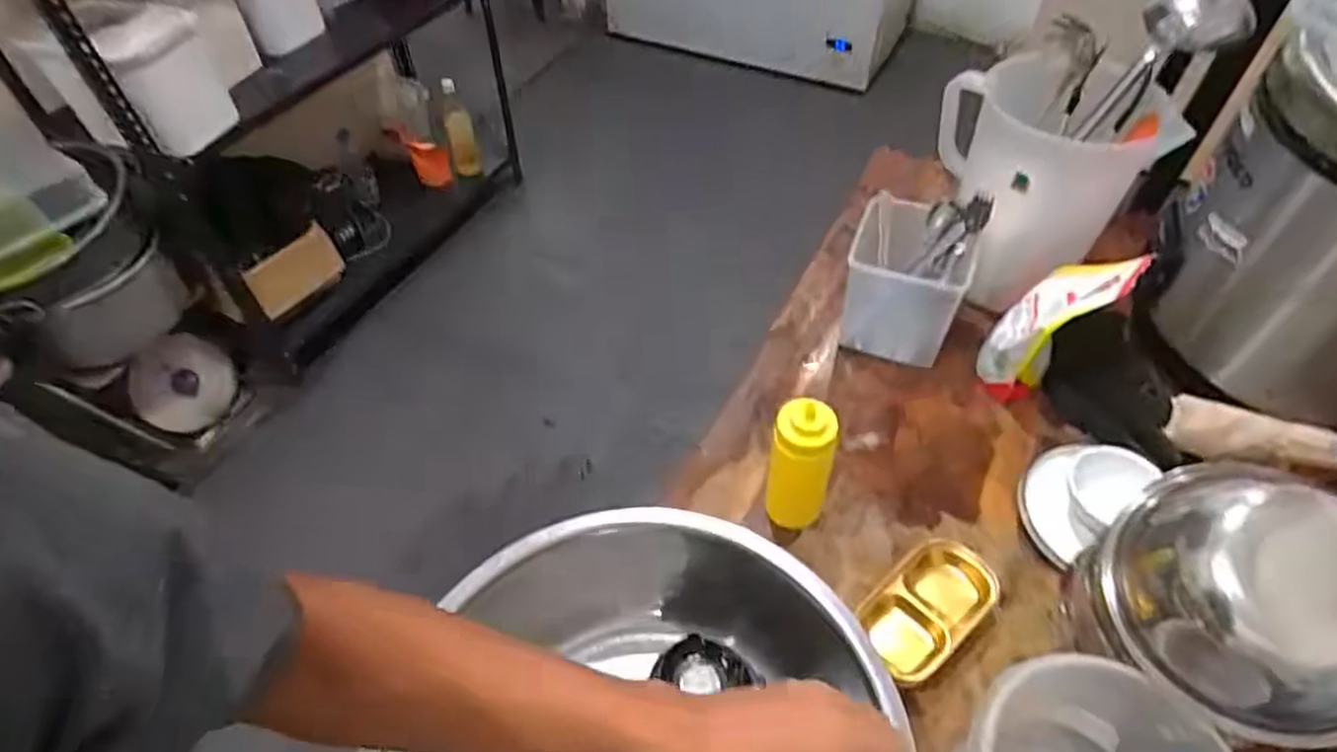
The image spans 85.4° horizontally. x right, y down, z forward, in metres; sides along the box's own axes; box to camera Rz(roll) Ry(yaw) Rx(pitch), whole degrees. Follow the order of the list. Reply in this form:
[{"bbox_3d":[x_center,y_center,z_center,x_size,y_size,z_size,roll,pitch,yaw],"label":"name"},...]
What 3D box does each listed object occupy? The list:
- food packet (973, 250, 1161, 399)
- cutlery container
[{"bbox_3d":[0.439,-0.065,0.832,0.152,0.166,0.096,-37,59,-25],"label":"food packet"},{"bbox_3d":[0.289,-0.112,0.896,0.128,0.140,0.148,15,53,13],"label":"cutlery container"}]

